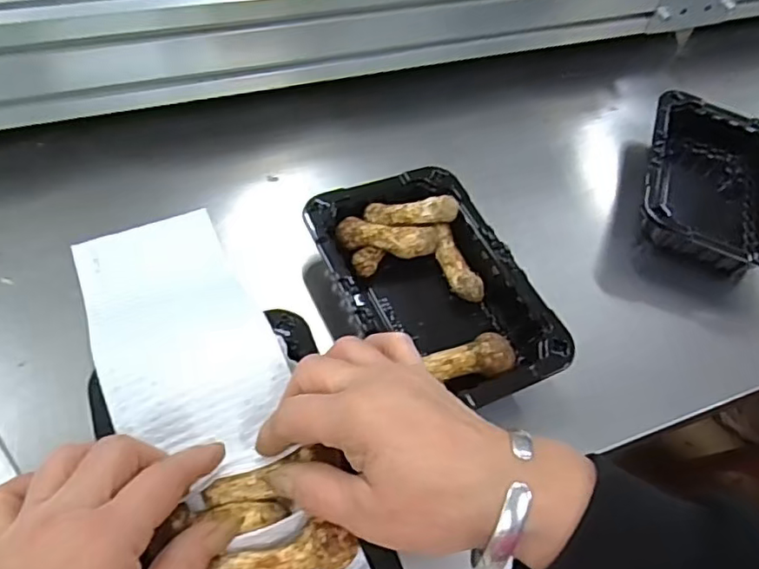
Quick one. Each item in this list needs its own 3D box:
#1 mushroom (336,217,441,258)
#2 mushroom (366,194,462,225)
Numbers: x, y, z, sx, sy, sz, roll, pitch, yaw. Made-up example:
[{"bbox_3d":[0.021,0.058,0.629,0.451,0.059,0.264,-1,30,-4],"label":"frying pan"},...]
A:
[{"bbox_3d":[0.007,-0.035,0.429,0.073,0.018,0.022,8,56,-4],"label":"mushroom"},{"bbox_3d":[0.024,-0.053,0.436,0.068,0.022,0.018,-3,57,-11],"label":"mushroom"}]

